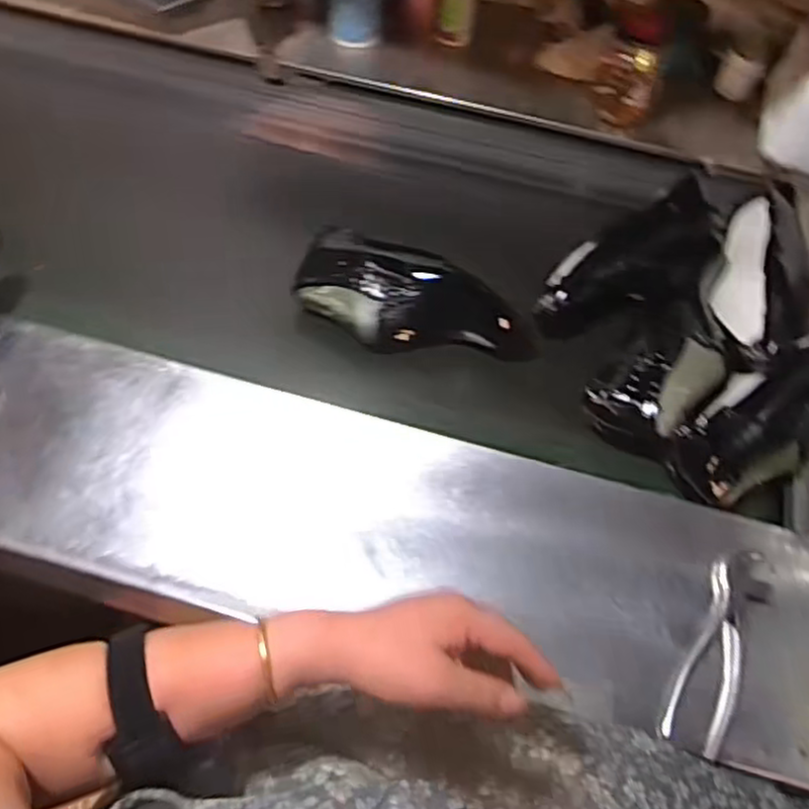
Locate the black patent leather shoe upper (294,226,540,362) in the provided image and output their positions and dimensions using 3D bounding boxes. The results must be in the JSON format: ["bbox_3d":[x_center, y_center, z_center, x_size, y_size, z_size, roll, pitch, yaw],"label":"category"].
[{"bbox_3d":[0.011,-0.115,0.800,0.263,0.068,0.096,9,64,3],"label":"black patent leather shoe upper"}]

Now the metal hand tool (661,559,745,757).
[{"bbox_3d":[0.281,0.225,0.660,0.054,0.012,0.172,26,66,10],"label":"metal hand tool"}]

